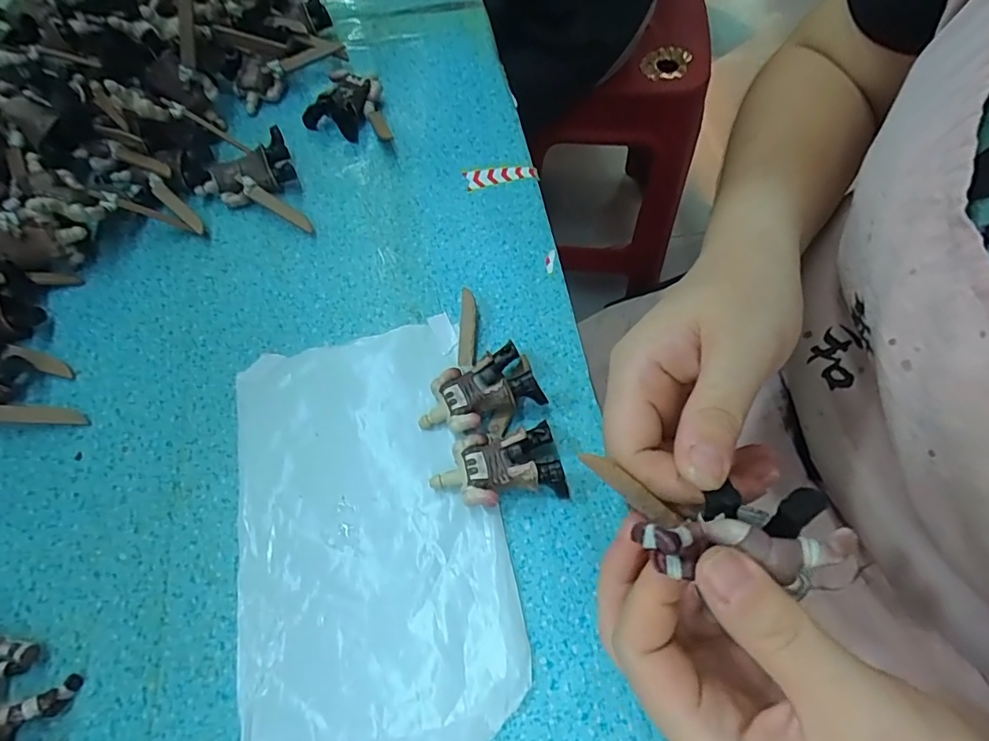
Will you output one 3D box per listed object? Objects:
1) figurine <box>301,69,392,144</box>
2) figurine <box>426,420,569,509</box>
[{"bbox_3d":[-0.102,-0.179,0.354,0.054,0.023,0.053,0,64,1],"label":"figurine"},{"bbox_3d":[0.001,0.046,0.243,0.058,0.019,0.034,-10,64,-4],"label":"figurine"}]

